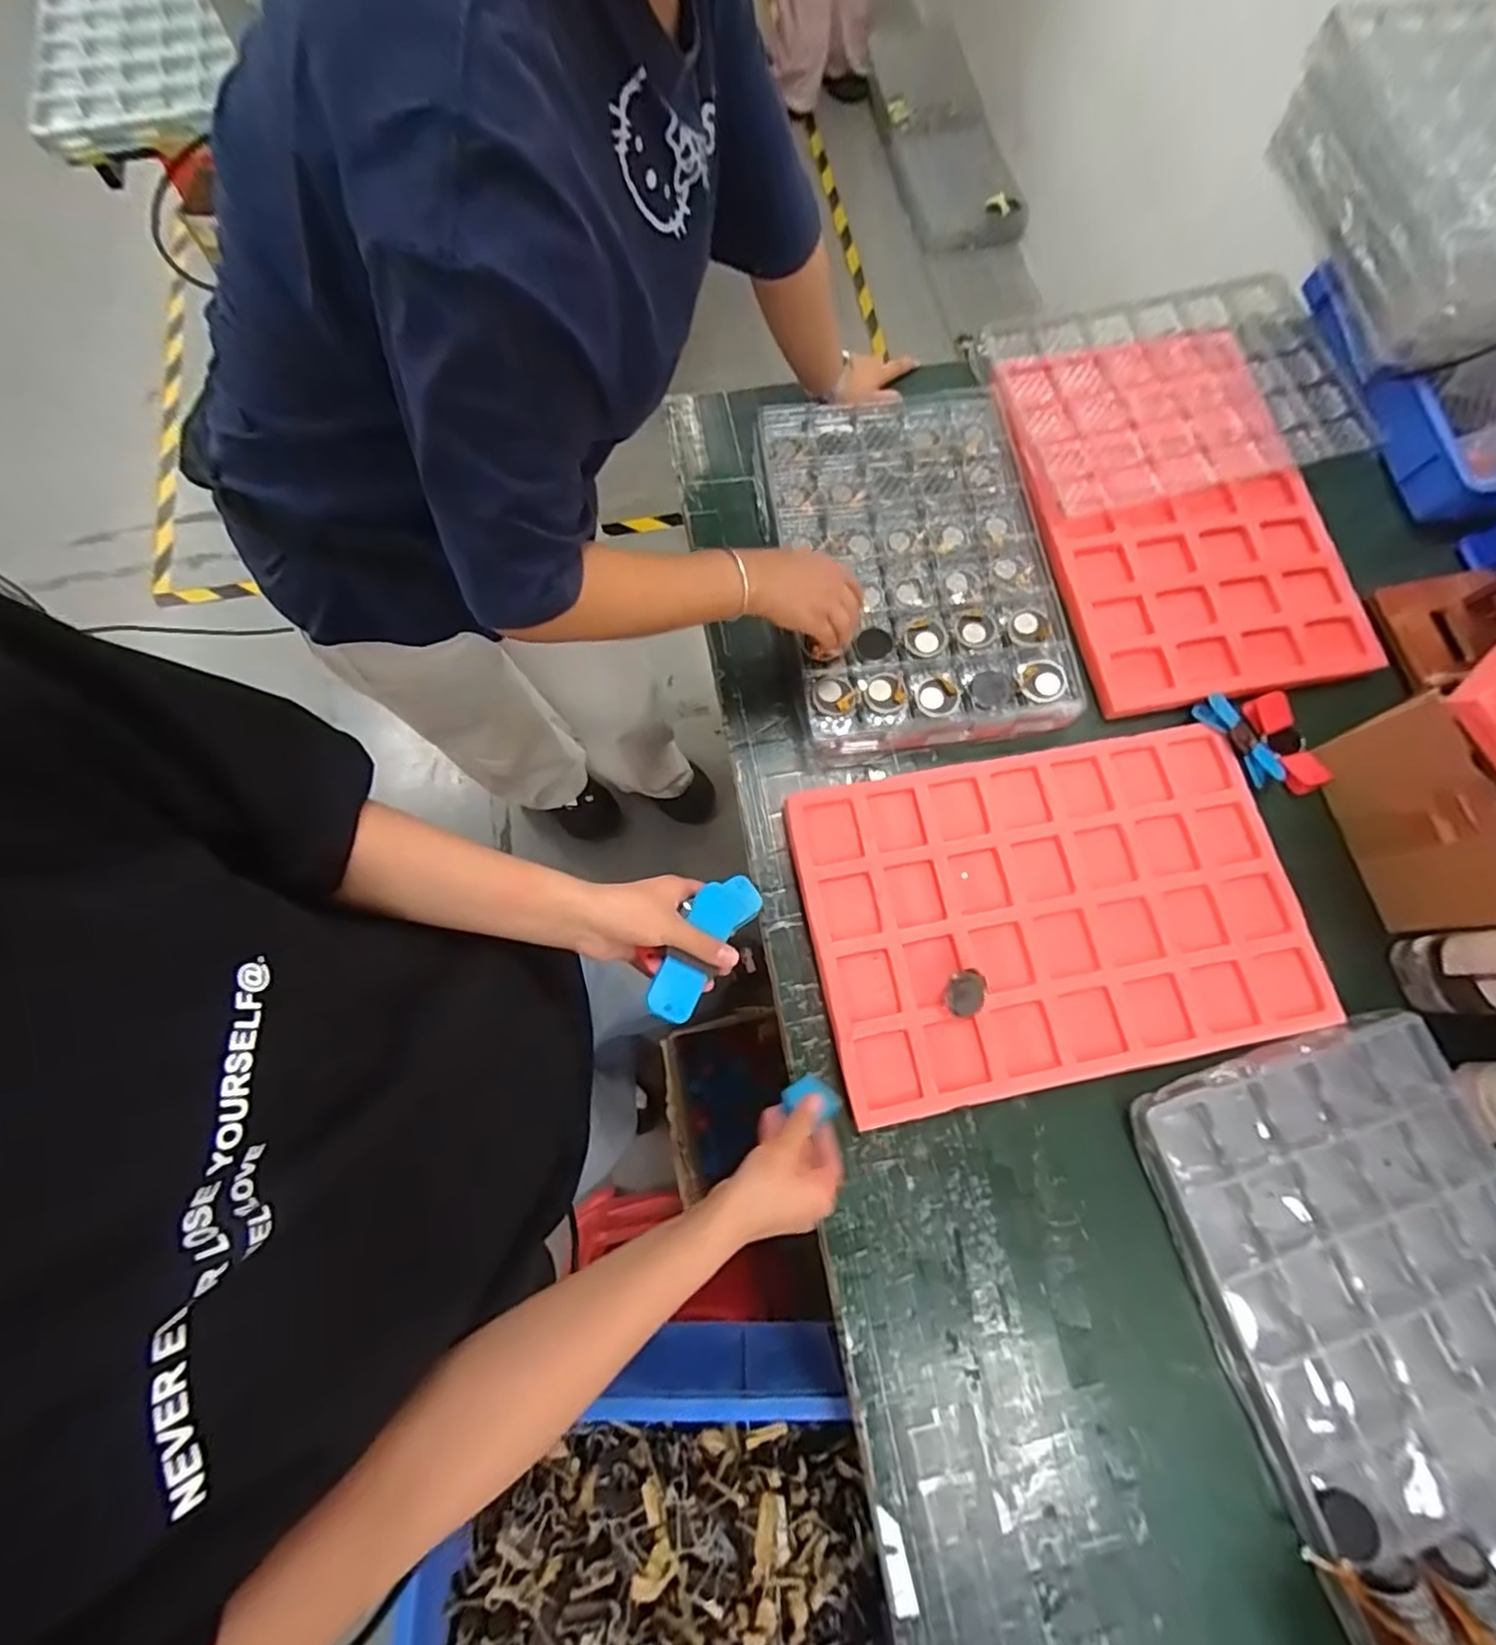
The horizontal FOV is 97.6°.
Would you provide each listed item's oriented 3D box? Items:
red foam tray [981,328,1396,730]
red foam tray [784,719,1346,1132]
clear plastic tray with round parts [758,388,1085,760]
[{"bbox_3d":[0.519,-0.385,0.795,0.346,0.037,0.502,-12,74,-4],"label":"red foam tray"},{"bbox_3d":[0.311,0.083,0.664,0.488,0.028,0.327,-11,74,-3],"label":"red foam tray"},{"bbox_3d":[0.188,-0.298,0.760,0.289,0.038,0.436,-7,74,-2],"label":"clear plastic tray with round parts"}]

